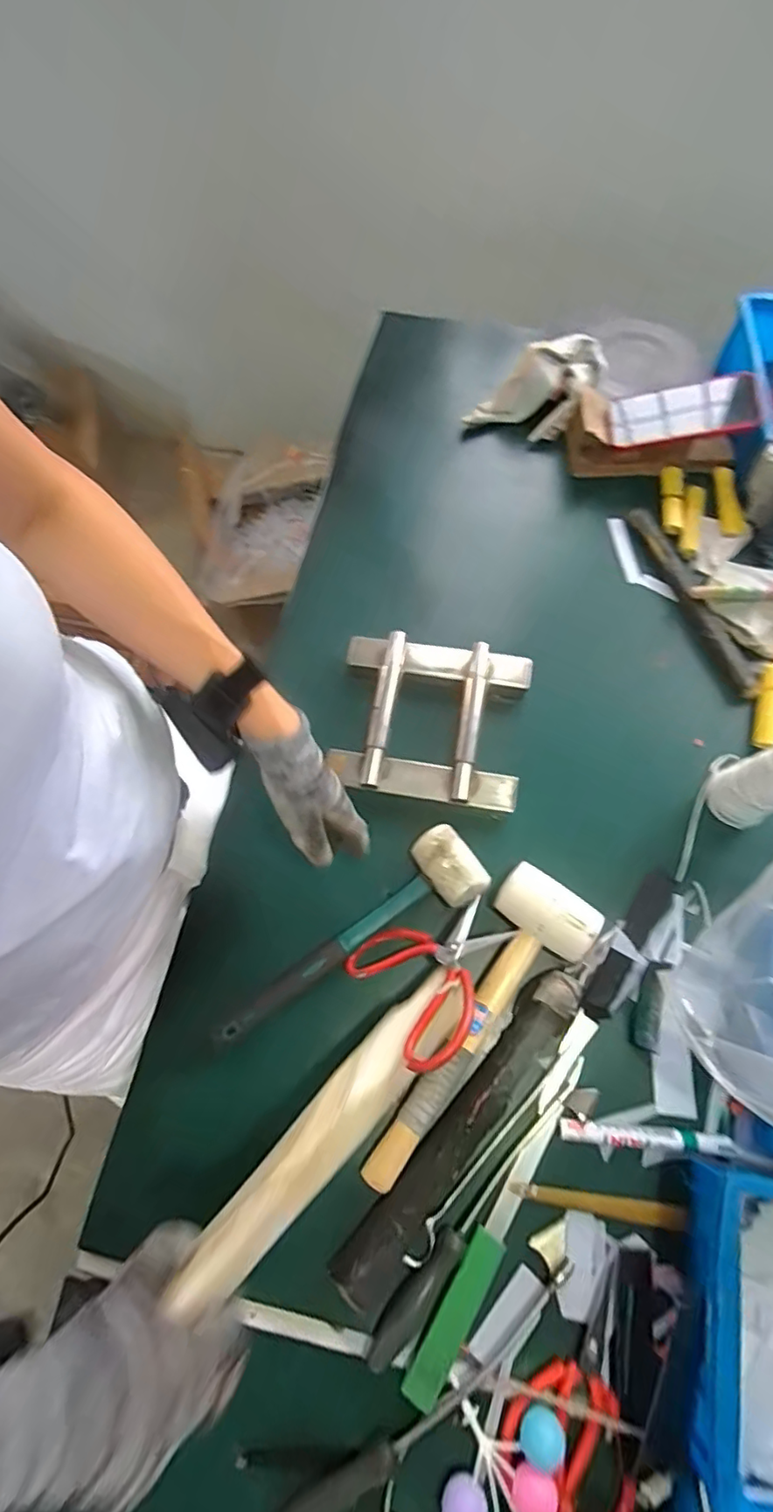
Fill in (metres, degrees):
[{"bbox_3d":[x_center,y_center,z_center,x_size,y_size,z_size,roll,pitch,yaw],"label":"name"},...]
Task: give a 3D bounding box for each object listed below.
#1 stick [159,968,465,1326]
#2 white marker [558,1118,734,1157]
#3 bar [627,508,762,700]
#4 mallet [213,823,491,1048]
[{"bbox_3d":[-0.031,0.256,0.416,0.046,0.022,0.260,42,50,16],"label":"stick"},{"bbox_3d":[0.218,0.322,0.496,0.140,0.011,0.017,4,68,3],"label":"white marker"},{"bbox_3d":[0.360,-0.186,0.685,0.036,0.014,0.264,-20,69,-7],"label":"bar"},{"bbox_3d":[-0.040,0.168,0.555,0.289,0.046,0.076,-31,71,-11],"label":"mallet"}]

